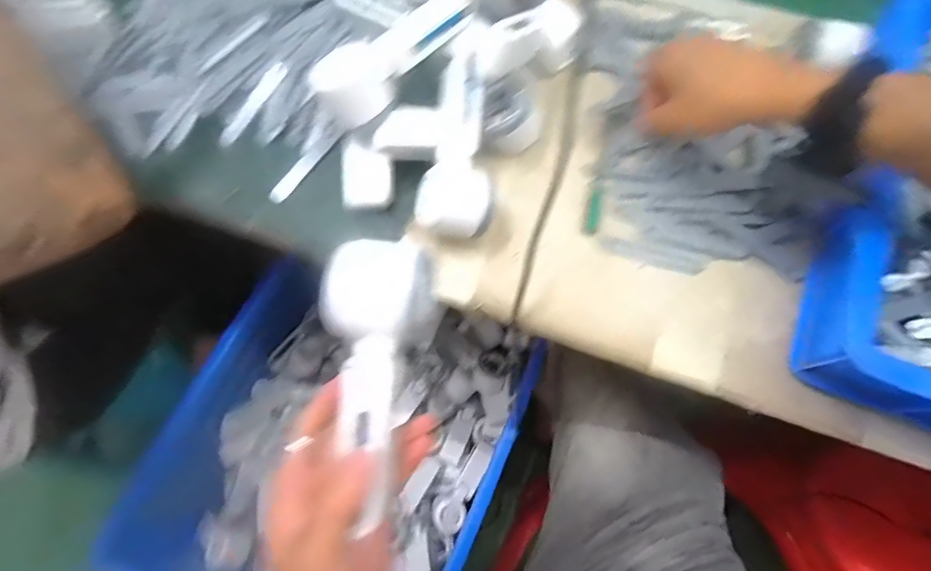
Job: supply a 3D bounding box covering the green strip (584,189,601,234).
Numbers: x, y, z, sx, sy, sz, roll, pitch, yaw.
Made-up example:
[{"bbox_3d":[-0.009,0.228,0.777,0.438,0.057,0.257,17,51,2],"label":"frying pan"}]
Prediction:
[{"bbox_3d":[0.122,-0.072,0.459,0.011,0.004,0.046,12,72,5],"label":"green strip"}]

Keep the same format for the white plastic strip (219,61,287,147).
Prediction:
[{"bbox_3d":[-0.217,-0.185,0.488,0.020,0.007,0.104,26,73,9],"label":"white plastic strip"}]

